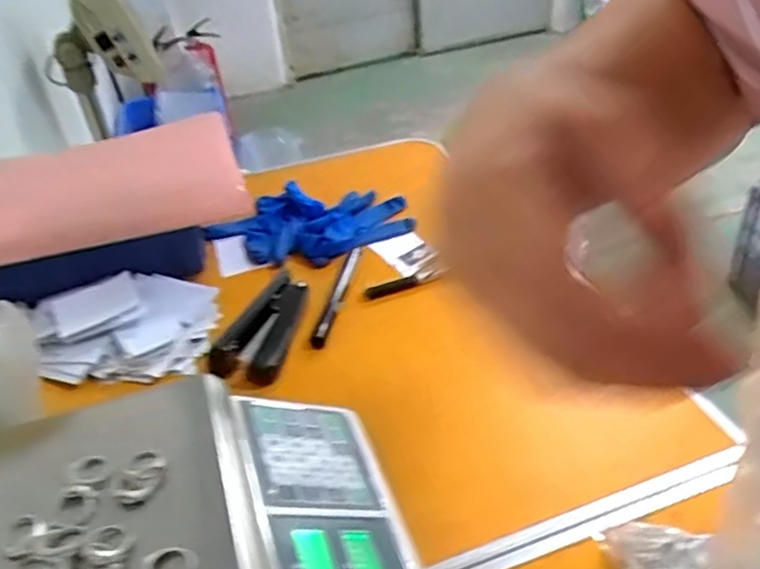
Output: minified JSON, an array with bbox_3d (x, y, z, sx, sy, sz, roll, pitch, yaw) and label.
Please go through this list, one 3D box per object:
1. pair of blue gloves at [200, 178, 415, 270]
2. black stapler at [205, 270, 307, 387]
[{"bbox_3d":[-0.084,-0.074,0.743,0.228,0.033,0.120,-2,37,5],"label":"pair of blue gloves"},{"bbox_3d":[-0.106,0.037,0.608,0.060,0.032,0.129,8,39,17],"label":"black stapler"}]

